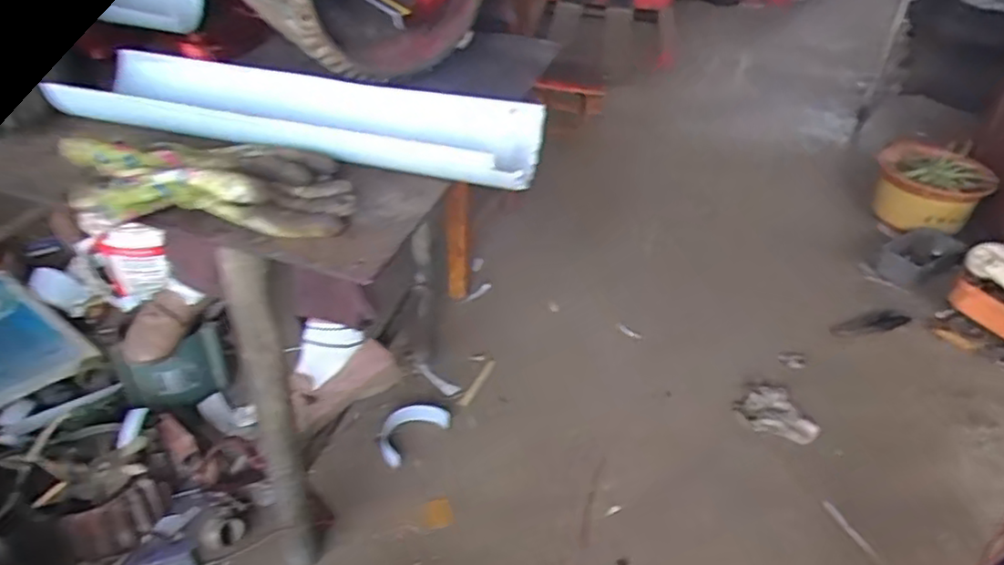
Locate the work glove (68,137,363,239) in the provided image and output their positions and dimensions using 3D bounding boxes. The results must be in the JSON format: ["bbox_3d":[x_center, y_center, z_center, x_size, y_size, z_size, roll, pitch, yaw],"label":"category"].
[{"bbox_3d":[-0.257,-0.092,0.593,0.251,0.053,0.117,2,36,-1],"label":"work glove"}]

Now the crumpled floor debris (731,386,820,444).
[{"bbox_3d":[0.520,0.243,1.290,0.143,0.015,0.118,10,37,10],"label":"crumpled floor debris"}]

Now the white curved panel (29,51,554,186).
[{"bbox_3d":[-0.211,-0.169,0.705,0.504,0.058,0.149,8,37,7],"label":"white curved panel"}]

